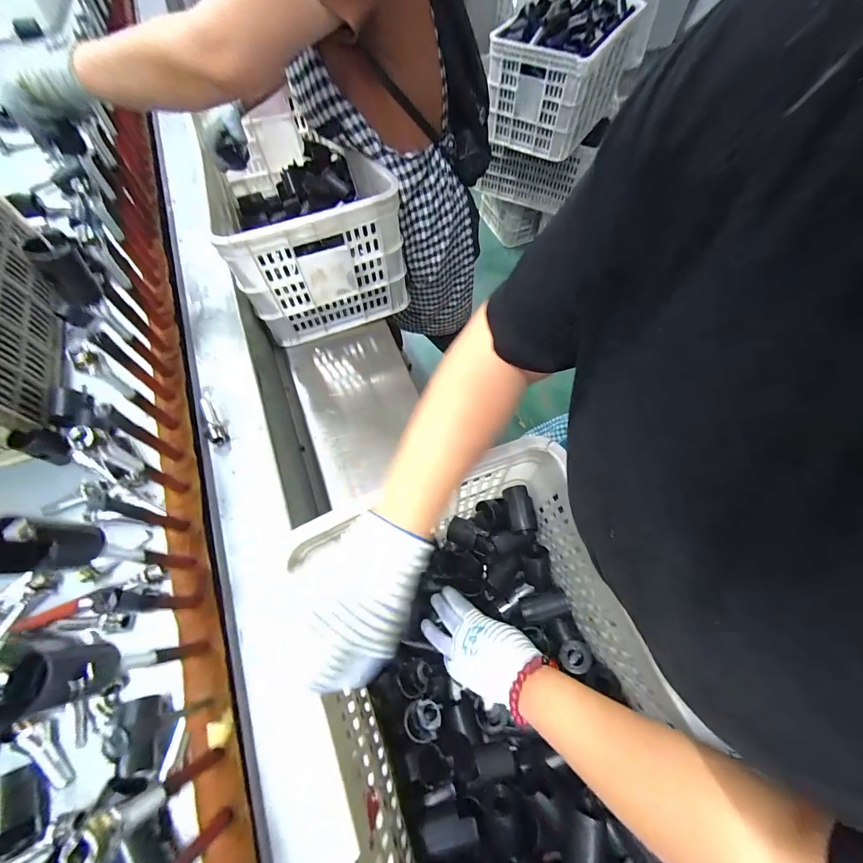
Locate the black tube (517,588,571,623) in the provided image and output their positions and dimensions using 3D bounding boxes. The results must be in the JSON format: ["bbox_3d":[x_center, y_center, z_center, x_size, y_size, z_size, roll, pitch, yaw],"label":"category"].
[{"bbox_3d":[0.162,0.254,0.541,0.069,0.031,0.034,-13,65,-7],"label":"black tube"}]

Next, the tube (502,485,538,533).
[{"bbox_3d":[0.133,0.119,0.559,0.031,0.040,0.068,-6,64,-4],"label":"tube"}]

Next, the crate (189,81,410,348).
[{"bbox_3d":[-0.306,-0.501,0.844,0.334,0.280,0.499,-23,67,-12],"label":"crate"}]

